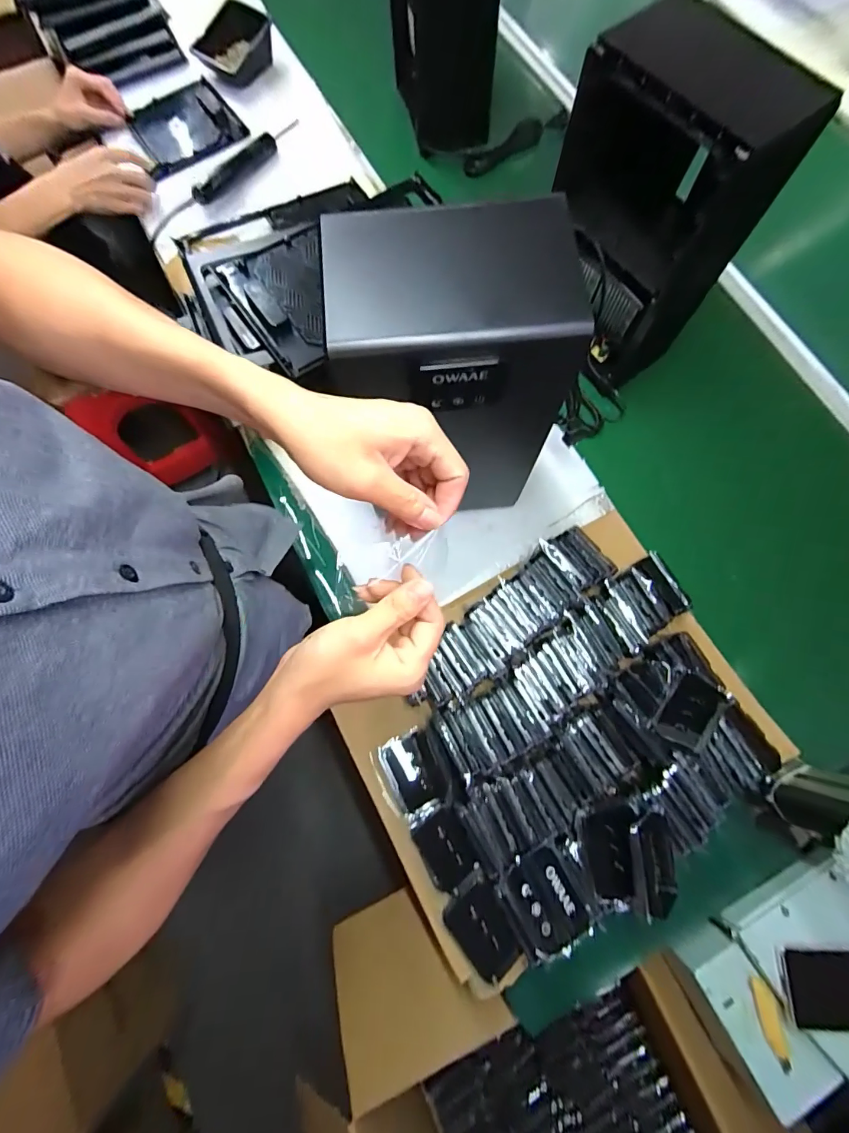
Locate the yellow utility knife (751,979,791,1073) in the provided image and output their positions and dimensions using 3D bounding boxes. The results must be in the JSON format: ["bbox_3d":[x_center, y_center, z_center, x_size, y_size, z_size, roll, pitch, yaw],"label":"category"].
[{"bbox_3d":[0.380,0.503,0.484,0.020,0.014,0.084,-5,75,0],"label":"yellow utility knife"}]

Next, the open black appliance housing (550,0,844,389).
[{"bbox_3d":[0.275,-0.437,0.574,0.152,0.334,0.225,-39,77,-9],"label":"open black appliance housing"}]

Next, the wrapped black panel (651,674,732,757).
[{"bbox_3d":[0.311,0.171,0.521,0.056,0.014,0.085,34,78,10],"label":"wrapped black panel"}]

